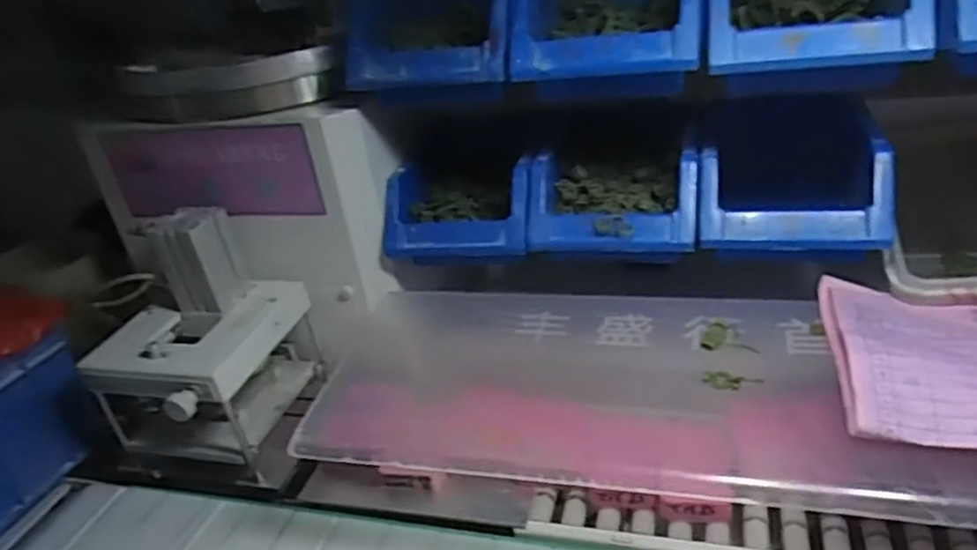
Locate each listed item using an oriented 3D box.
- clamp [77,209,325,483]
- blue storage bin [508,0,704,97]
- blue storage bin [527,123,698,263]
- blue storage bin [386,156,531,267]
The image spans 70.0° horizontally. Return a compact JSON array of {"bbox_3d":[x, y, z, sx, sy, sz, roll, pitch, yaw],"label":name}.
[{"bbox_3d":[-0.232,0.054,0.558,0.122,0.184,0.151,1,31,18],"label":"clamp"},{"bbox_3d":[0.099,-0.203,0.523,0.128,0.062,0.206,2,31,20],"label":"blue storage bin"},{"bbox_3d":[0.102,-0.073,0.548,0.125,0.076,0.124,2,31,20],"label":"blue storage bin"},{"bbox_3d":[-0.017,-0.054,0.582,0.127,0.068,0.110,1,31,19],"label":"blue storage bin"}]

